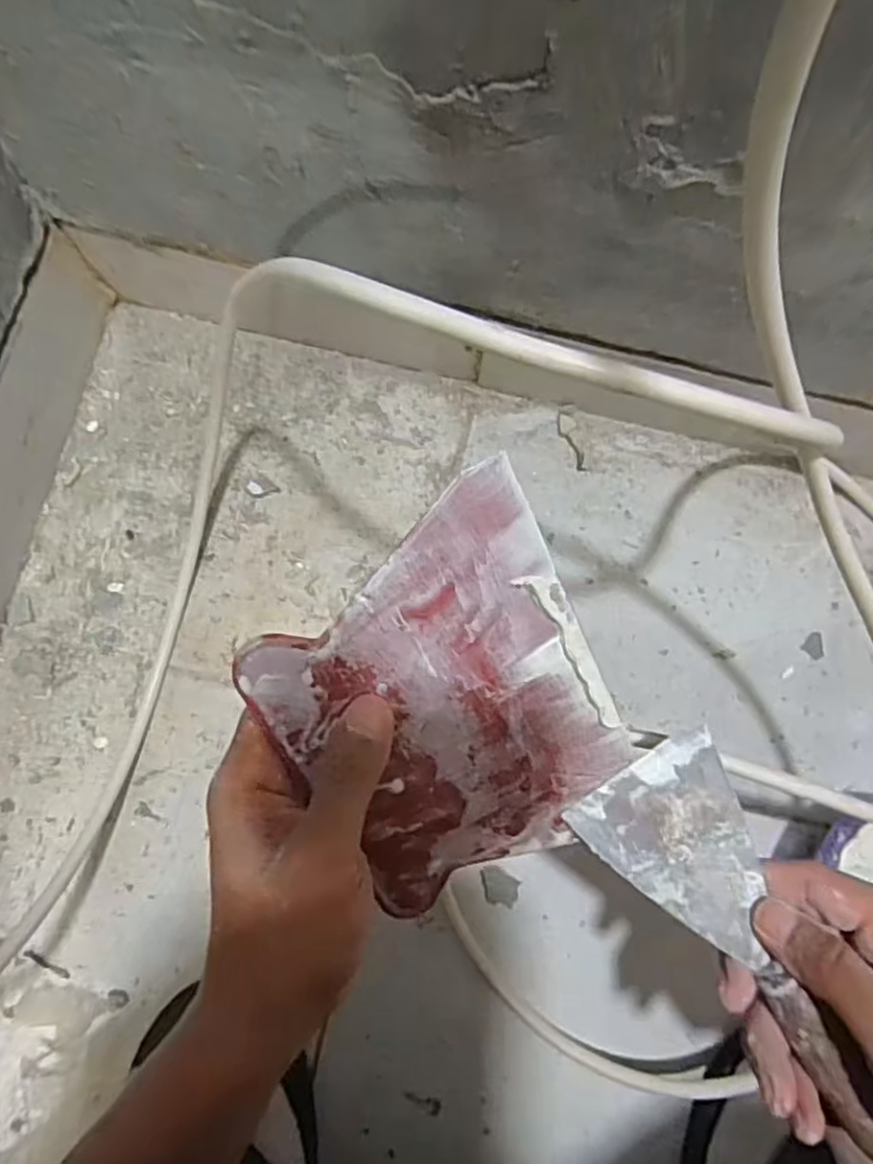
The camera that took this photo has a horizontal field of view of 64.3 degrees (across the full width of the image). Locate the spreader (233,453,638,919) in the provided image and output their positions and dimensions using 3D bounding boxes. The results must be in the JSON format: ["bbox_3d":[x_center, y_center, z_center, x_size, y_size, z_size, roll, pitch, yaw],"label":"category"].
[{"bbox_3d":[0.005,0.049,0.269,0.121,0.004,0.148,-29,109,-4],"label":"spreader"}]

